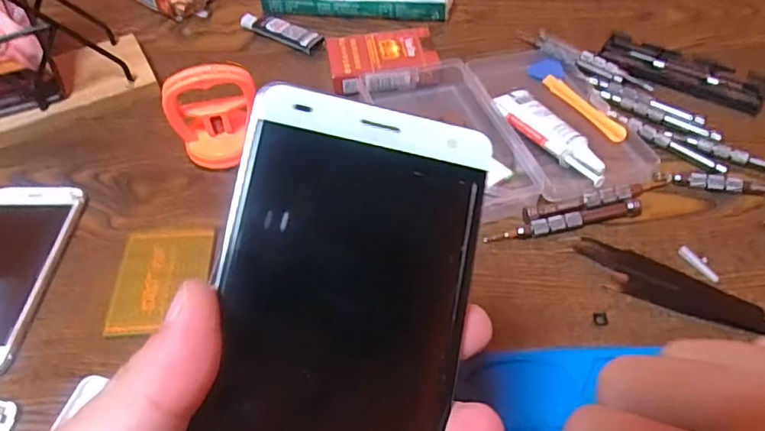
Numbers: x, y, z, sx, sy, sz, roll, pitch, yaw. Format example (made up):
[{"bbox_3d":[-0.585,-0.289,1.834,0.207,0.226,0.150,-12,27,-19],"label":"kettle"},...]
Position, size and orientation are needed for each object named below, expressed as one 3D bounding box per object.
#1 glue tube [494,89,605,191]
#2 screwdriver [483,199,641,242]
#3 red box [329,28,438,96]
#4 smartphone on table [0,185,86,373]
[{"bbox_3d":[0.118,-0.056,0.418,0.031,0.017,0.111,-19,53,-14],"label":"glue tube"},{"bbox_3d":[0.118,0.004,0.378,0.106,0.007,0.011,-12,51,-8],"label":"screwdriver"},{"bbox_3d":[0.000,-0.124,0.478,0.085,0.021,0.057,-8,51,-5],"label":"red box"},{"bbox_3d":[-0.239,0.033,0.366,0.070,0.011,0.132,0,51,1],"label":"smartphone on table"}]

